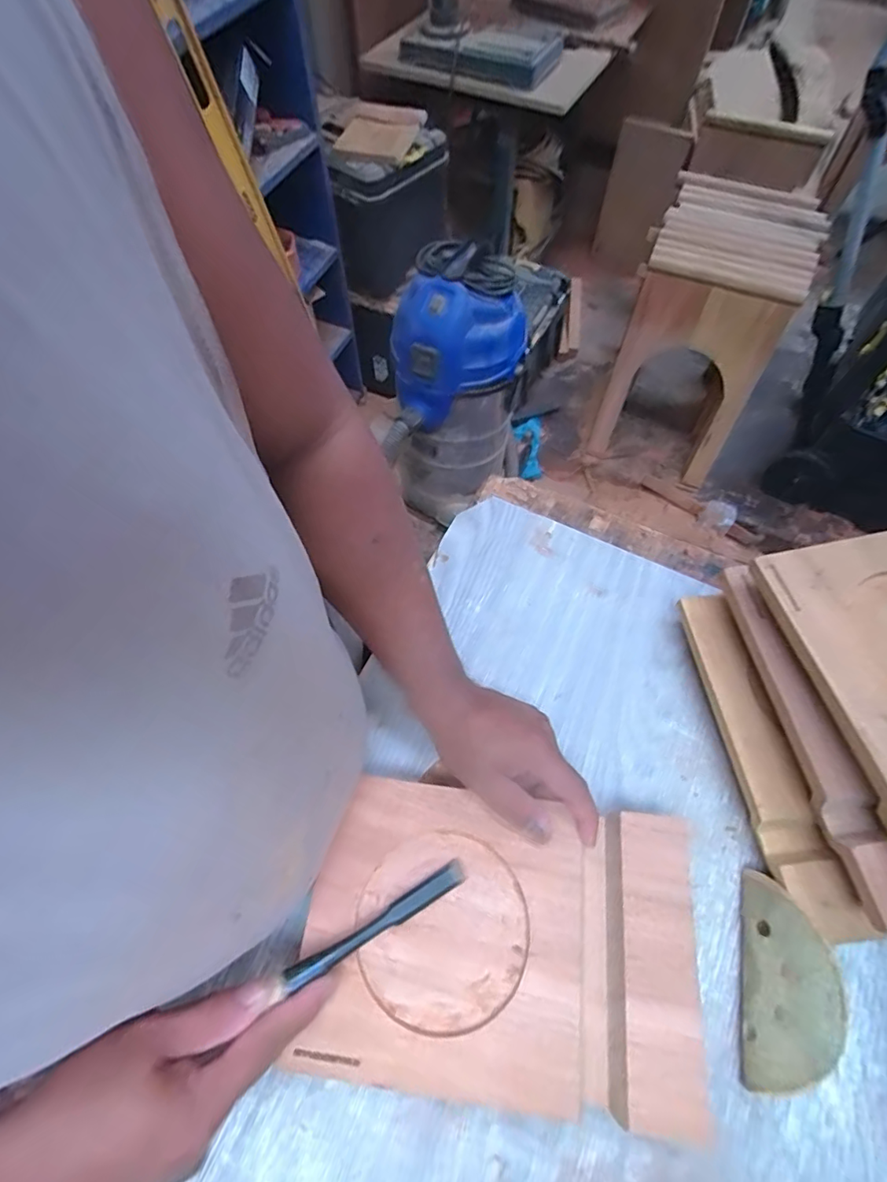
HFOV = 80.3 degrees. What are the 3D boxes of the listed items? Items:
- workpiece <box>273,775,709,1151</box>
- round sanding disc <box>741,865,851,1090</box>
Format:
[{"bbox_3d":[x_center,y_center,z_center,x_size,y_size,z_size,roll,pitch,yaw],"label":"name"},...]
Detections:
[{"bbox_3d":[0.037,0.230,0.351,0.243,0.027,0.167,6,62,5],"label":"workpiece"},{"bbox_3d":[0.217,0.248,0.333,0.013,0.060,0.115,30,59,-31],"label":"round sanding disc"}]

